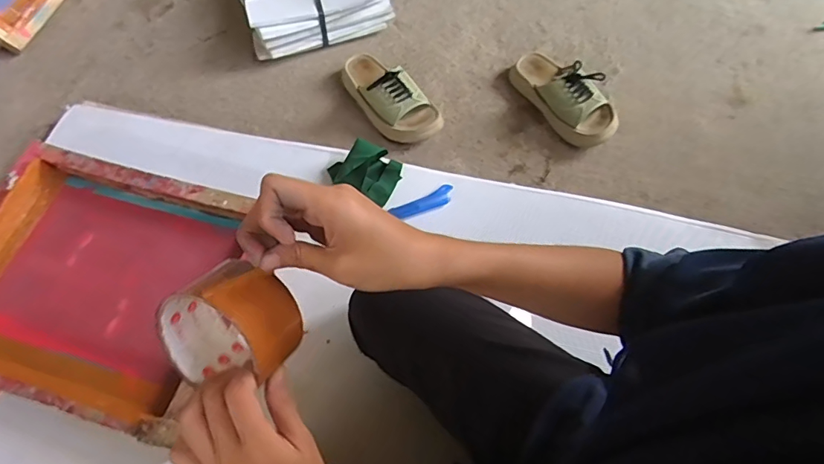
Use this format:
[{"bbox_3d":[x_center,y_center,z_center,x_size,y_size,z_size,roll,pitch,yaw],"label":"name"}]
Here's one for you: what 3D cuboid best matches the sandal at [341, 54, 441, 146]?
[{"bbox_3d":[-0.044,-0.258,0.888,0.101,0.078,0.229,-33,70,-16],"label":"sandal"}]

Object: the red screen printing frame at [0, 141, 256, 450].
[{"bbox_3d":[-0.478,0.065,0.719,0.435,0.056,0.358,16,65,6],"label":"red screen printing frame"}]

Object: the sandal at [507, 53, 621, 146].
[{"bbox_3d":[0.278,-0.257,0.883,0.097,0.081,0.234,-30,69,-15],"label":"sandal"}]

